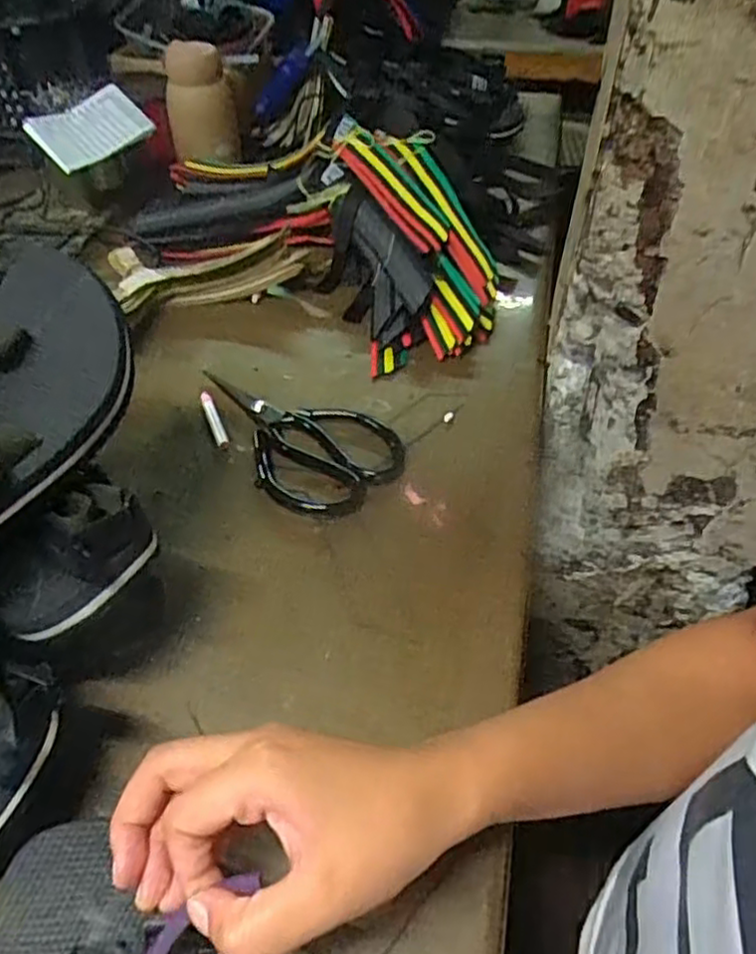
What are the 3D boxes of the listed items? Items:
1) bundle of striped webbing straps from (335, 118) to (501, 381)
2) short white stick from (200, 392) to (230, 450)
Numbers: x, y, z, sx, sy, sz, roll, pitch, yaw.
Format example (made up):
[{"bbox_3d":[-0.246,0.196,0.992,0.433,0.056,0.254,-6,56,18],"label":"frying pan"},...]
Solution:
[{"bbox_3d":[0.028,-0.212,0.642,0.138,0.071,0.264,-11,72,-11],"label":"bundle of striped webbing straps"},{"bbox_3d":[-0.124,-0.044,0.529,0.009,0.005,0.064,-17,49,-17],"label":"short white stick"}]

